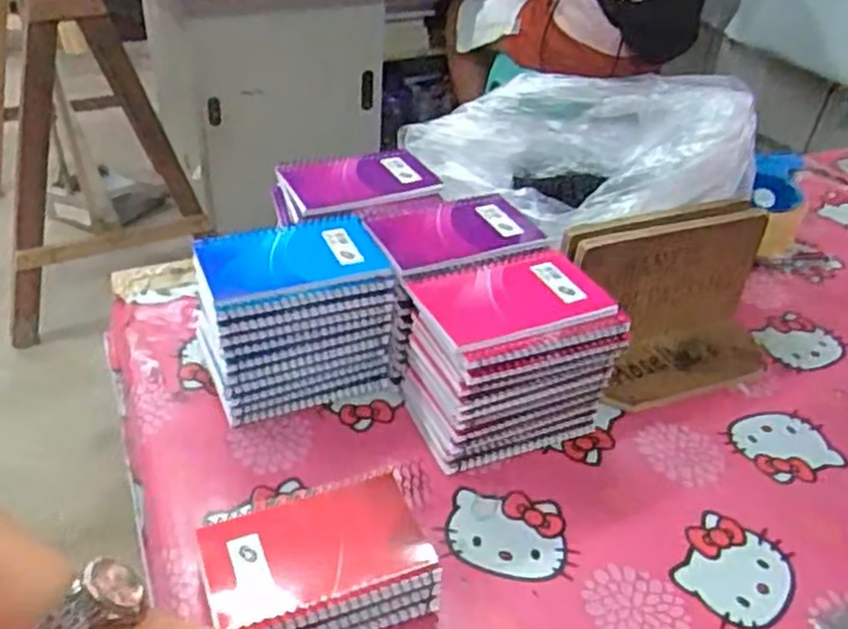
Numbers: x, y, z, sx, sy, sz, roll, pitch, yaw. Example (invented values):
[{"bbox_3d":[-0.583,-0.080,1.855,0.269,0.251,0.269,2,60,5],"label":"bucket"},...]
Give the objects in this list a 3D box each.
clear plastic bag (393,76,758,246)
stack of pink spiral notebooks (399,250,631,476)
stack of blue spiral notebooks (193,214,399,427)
[{"bbox_3d":[0.124,-0.145,0.682,0.301,0.113,0.152,11,38,9],"label":"clear plastic bag"},{"bbox_3d":[0.064,0.033,0.596,0.144,0.119,0.100,-12,40,-20],"label":"stack of pink spiral notebooks"},{"bbox_3d":[-0.105,-0.002,0.613,0.146,0.118,0.096,-13,41,-21],"label":"stack of blue spiral notebooks"}]

